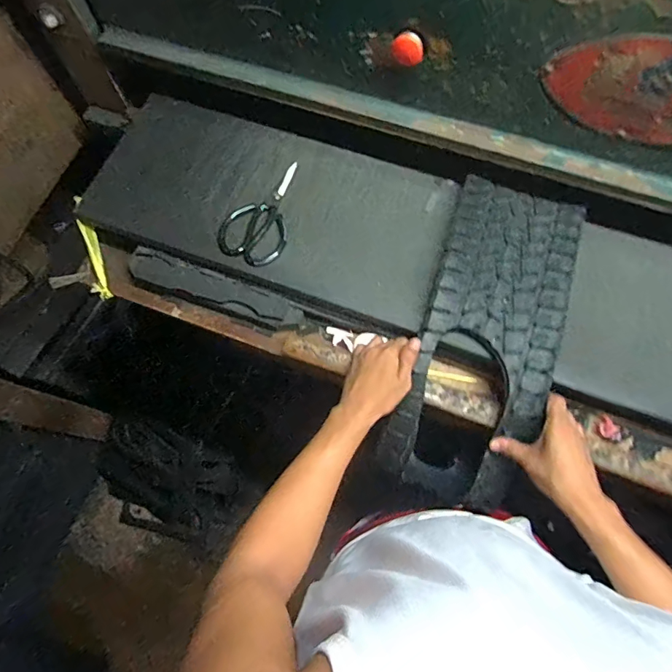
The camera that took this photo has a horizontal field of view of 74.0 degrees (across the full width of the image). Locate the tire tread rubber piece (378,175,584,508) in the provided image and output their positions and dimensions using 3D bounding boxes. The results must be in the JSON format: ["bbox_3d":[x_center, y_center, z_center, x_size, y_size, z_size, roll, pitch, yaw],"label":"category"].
[{"bbox_3d":[0.218,-0.015,0.629,0.186,0.047,0.436,17,82,8],"label":"tire tread rubber piece"}]

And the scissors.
[{"bbox_3d":[-0.128,-0.201,0.720,0.112,0.008,0.190,7,70,5],"label":"scissors"}]

